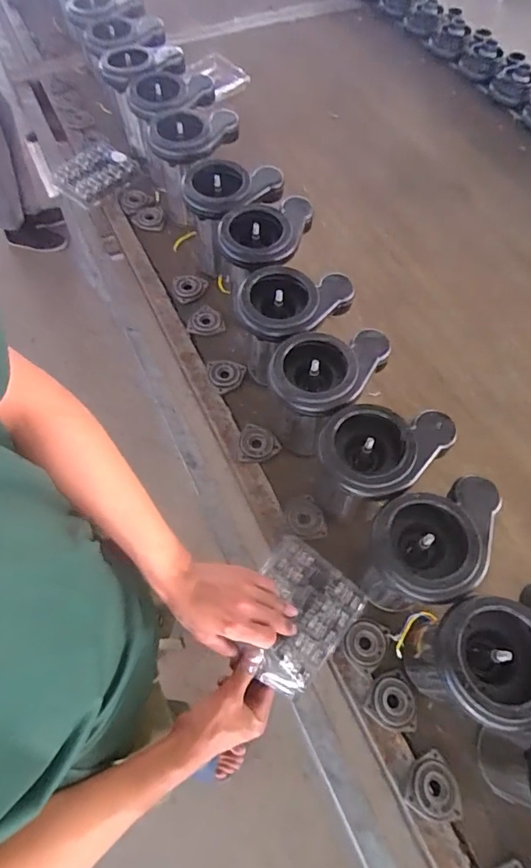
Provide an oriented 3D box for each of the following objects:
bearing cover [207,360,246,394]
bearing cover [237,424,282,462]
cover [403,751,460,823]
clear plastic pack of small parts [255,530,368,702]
[{"bbox_3d":[-0.065,-0.107,0.835,0.060,0.012,0.064,-18,63,-10],"label":"bearing cover"},{"bbox_3d":[-0.009,0.013,0.770,0.066,0.013,0.067,3,62,1],"label":"bearing cover"},{"bbox_3d":[0.199,0.414,0.562,0.059,0.019,0.065,28,65,13],"label":"cover"},{"bbox_3d":[0.038,0.230,0.625,0.135,0.021,0.176,37,51,13],"label":"clear plastic pack of small parts"}]

